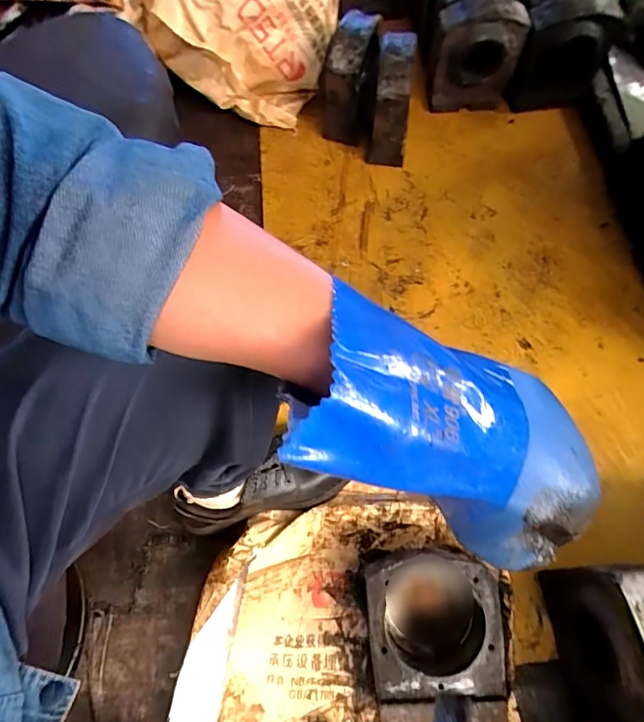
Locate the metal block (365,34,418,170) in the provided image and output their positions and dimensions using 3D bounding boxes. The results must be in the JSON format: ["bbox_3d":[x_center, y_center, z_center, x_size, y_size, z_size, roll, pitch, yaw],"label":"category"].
[{"bbox_3d":[0.120,-0.461,0.821,0.075,0.191,0.122,4,69,2],"label":"metal block"}]

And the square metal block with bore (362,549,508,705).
[{"bbox_3d":[0.134,0.322,0.566,0.152,0.087,0.155,-4,69,-1],"label":"square metal block with bore"}]

